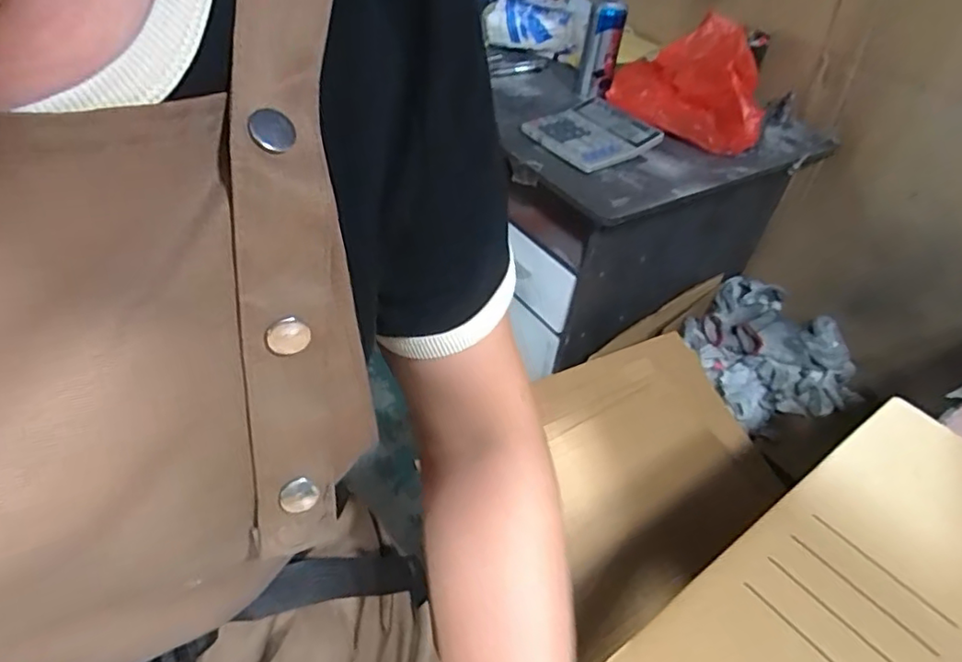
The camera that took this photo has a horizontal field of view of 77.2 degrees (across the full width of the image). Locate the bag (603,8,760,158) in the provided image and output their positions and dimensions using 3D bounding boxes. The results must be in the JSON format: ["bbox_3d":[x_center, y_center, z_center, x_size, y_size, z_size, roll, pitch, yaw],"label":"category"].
[{"bbox_3d":[0.372,-0.442,1.057,0.282,0.163,0.121,29,45,21],"label":"bag"}]

